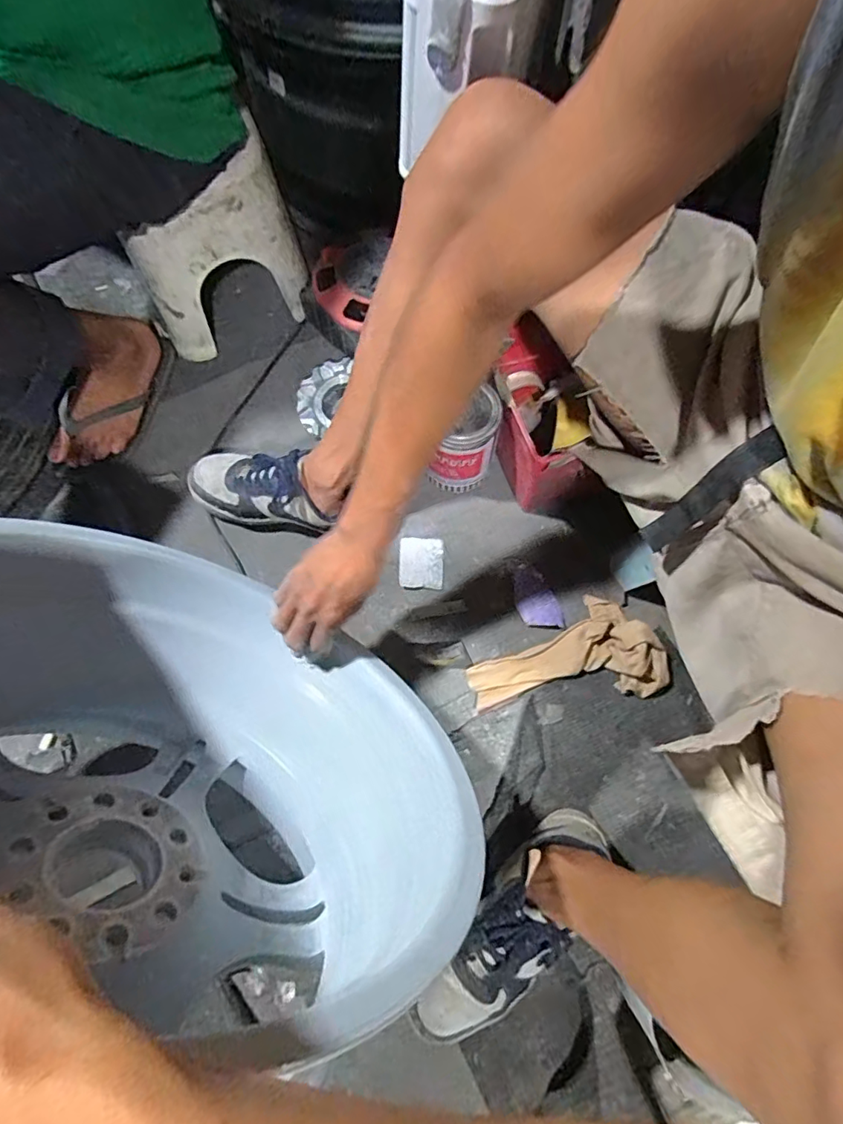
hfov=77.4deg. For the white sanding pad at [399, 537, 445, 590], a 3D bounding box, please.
[{"bbox_3d":[0.001,0.000,0.712,0.059,0.005,0.070,0,72,0],"label":"white sanding pad"}]

